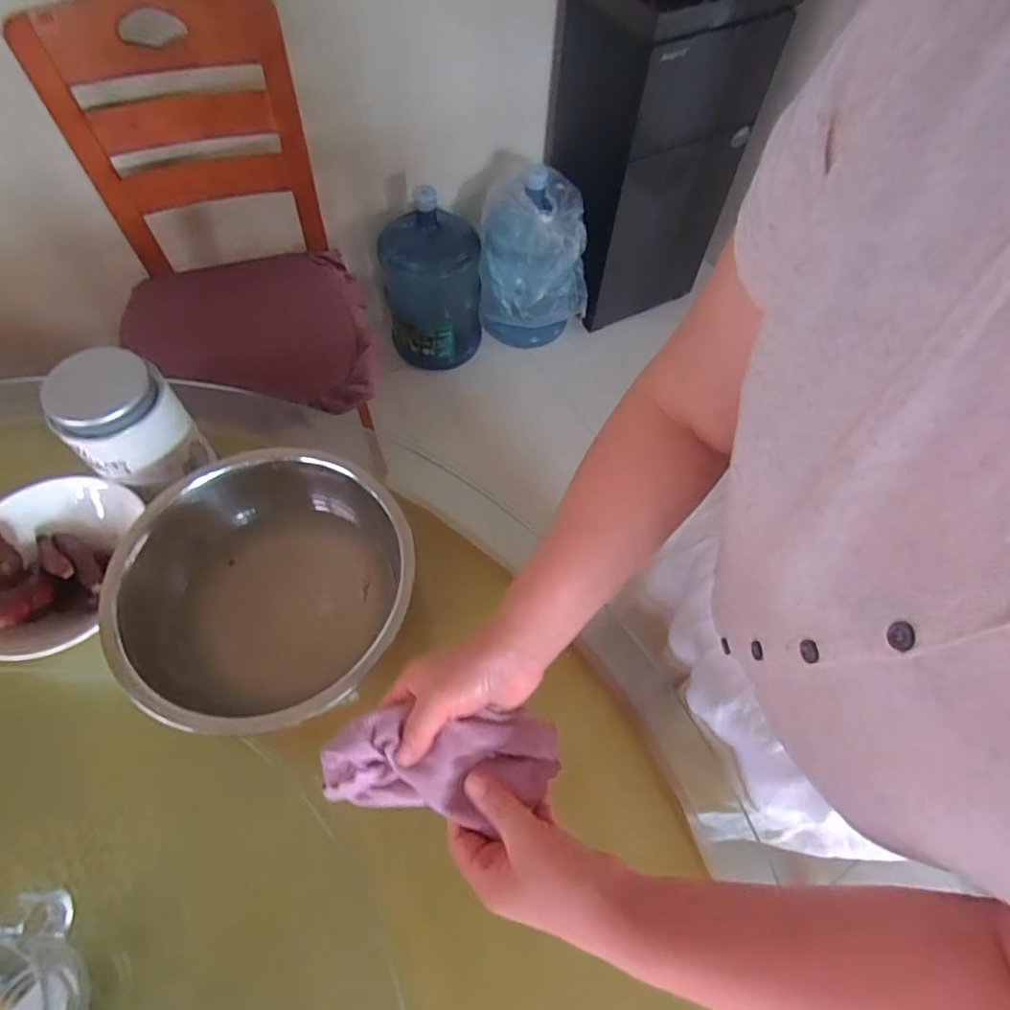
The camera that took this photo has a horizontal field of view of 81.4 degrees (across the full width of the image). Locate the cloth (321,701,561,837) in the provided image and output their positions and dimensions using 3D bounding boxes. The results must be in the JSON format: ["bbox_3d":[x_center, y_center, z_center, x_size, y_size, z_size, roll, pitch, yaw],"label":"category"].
[{"bbox_3d":[-0.038,0.182,0.411,0.168,0.060,0.070,2,60,-13],"label":"cloth"}]

